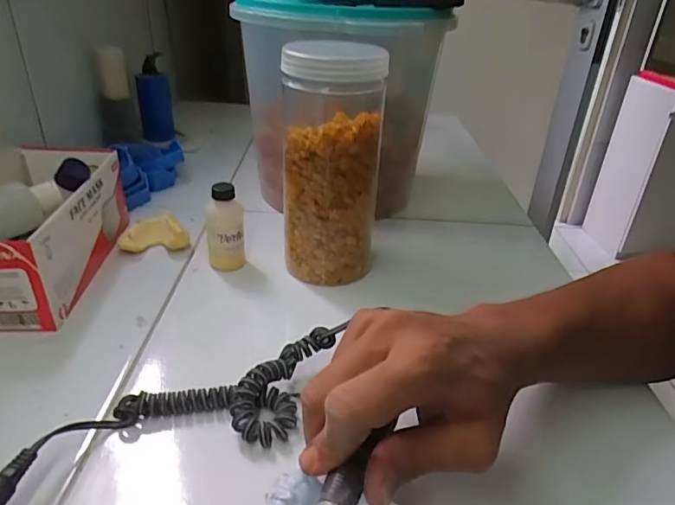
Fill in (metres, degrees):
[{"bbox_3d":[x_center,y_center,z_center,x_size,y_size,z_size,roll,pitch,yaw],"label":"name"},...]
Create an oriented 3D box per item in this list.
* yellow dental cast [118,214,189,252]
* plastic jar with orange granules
[{"bbox_3d":[-0.196,-0.020,0.536,0.067,0.029,0.041,-4,32,-13],"label":"yellow dental cast"},{"bbox_3d":[-0.007,-0.083,0.474,0.088,0.212,0.097,2,31,-3],"label":"plastic jar with orange granules"}]

